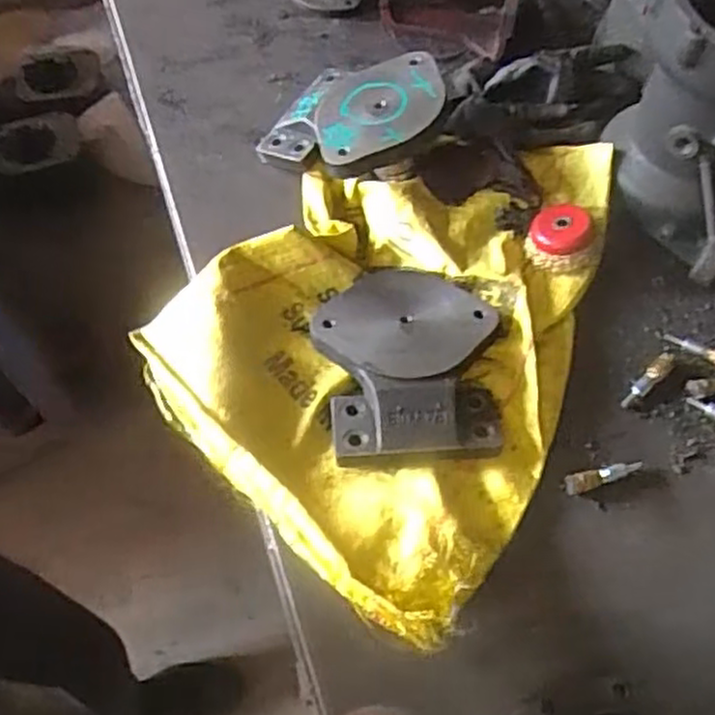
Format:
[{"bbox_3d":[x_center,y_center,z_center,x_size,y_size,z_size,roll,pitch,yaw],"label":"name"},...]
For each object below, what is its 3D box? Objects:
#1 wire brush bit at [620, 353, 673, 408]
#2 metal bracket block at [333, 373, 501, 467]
[{"bbox_3d":[0.270,0.021,0.682,0.074,0.009,0.015,-41,69,-21],"label":"wire brush bit"},{"bbox_3d":[0.052,0.054,0.633,0.148,0.027,0.072,2,61,0],"label":"metal bracket block"}]

